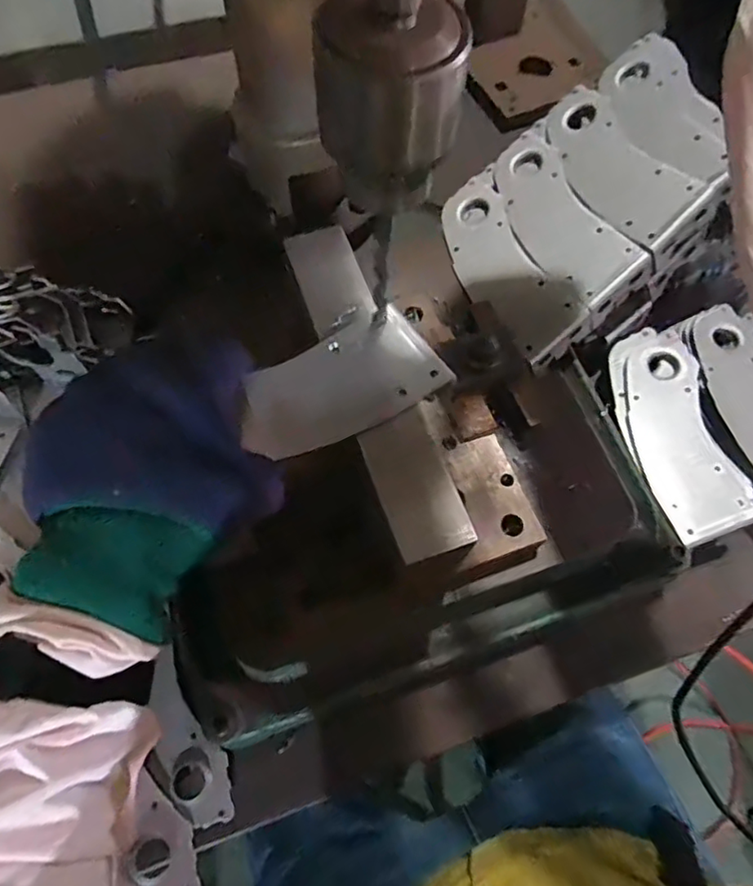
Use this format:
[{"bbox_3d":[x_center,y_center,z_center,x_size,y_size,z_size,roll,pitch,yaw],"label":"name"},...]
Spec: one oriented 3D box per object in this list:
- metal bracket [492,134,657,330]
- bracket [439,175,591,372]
[{"bbox_3d":[0.155,-0.185,0.500,0.067,0.028,0.173,-33,65,10],"label":"metal bracket"},{"bbox_3d":[0.108,-0.147,0.503,0.067,0.028,0.177,-28,67,9],"label":"bracket"}]

